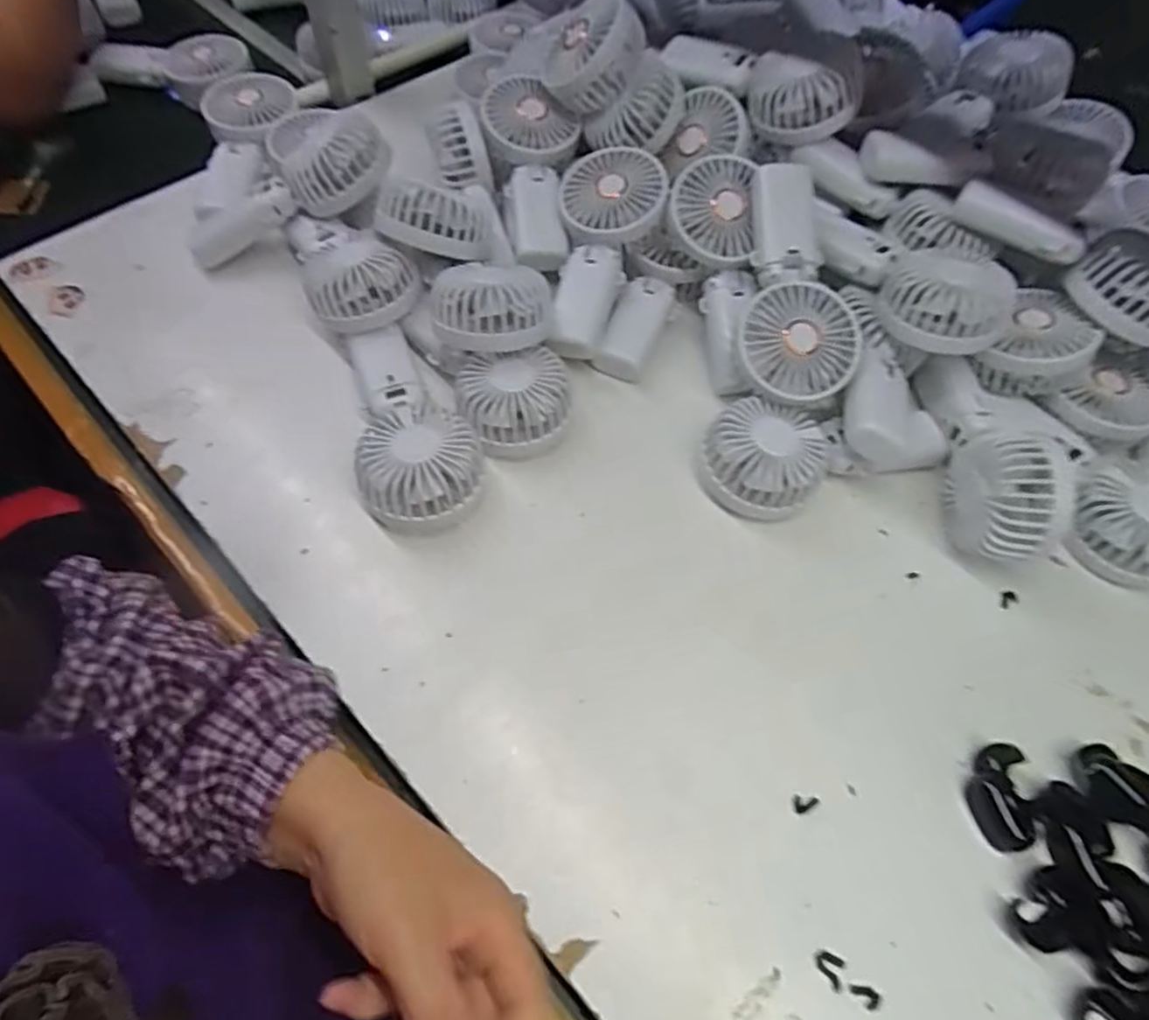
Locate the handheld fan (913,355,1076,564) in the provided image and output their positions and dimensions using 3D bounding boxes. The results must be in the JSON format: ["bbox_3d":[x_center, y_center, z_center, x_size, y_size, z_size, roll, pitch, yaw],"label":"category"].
[{"bbox_3d":[0.285,-0.039,0.483,0.046,0.094,0.172,2,49,-3],"label":"handheld fan"}]

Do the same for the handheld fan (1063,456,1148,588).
[{"bbox_3d":[0.403,0.007,0.486,0.096,0.046,0.091,2,61,-3],"label":"handheld fan"}]

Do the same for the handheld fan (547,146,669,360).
[{"bbox_3d":[0.019,-0.210,0.549,0.084,0.037,0.180,14,83,4],"label":"handheld fan"}]

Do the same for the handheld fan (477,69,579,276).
[{"bbox_3d":[-0.034,-0.289,0.588,0.082,0.044,0.187,-6,75,-7],"label":"handheld fan"}]

